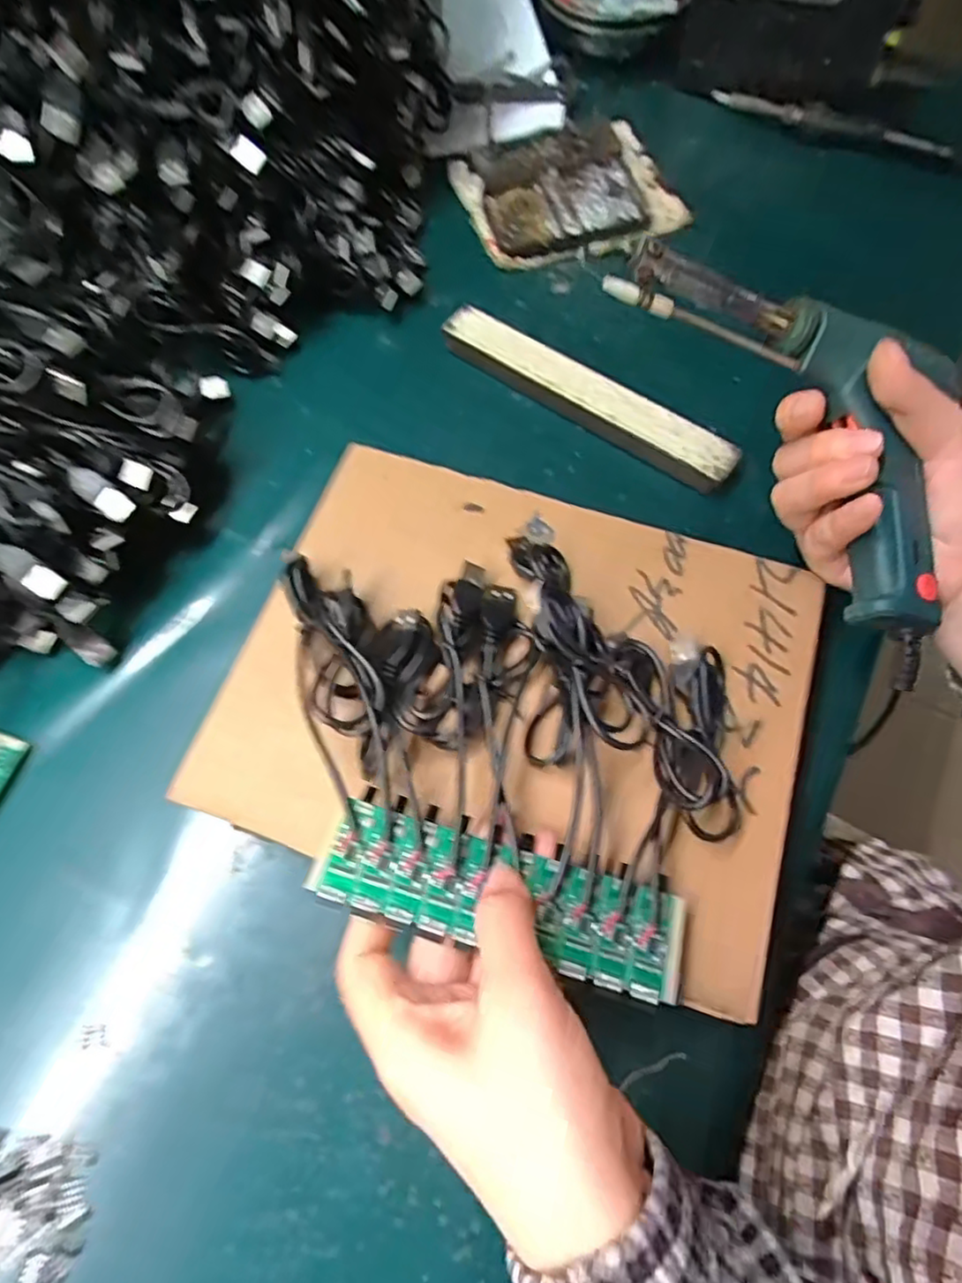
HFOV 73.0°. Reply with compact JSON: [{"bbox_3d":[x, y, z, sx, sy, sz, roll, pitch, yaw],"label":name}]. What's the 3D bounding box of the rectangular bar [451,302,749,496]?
[{"bbox_3d":[0.064,-0.153,0.407,0.199,0.025,0.028,35,71,11],"label":"rectangular bar"}]

